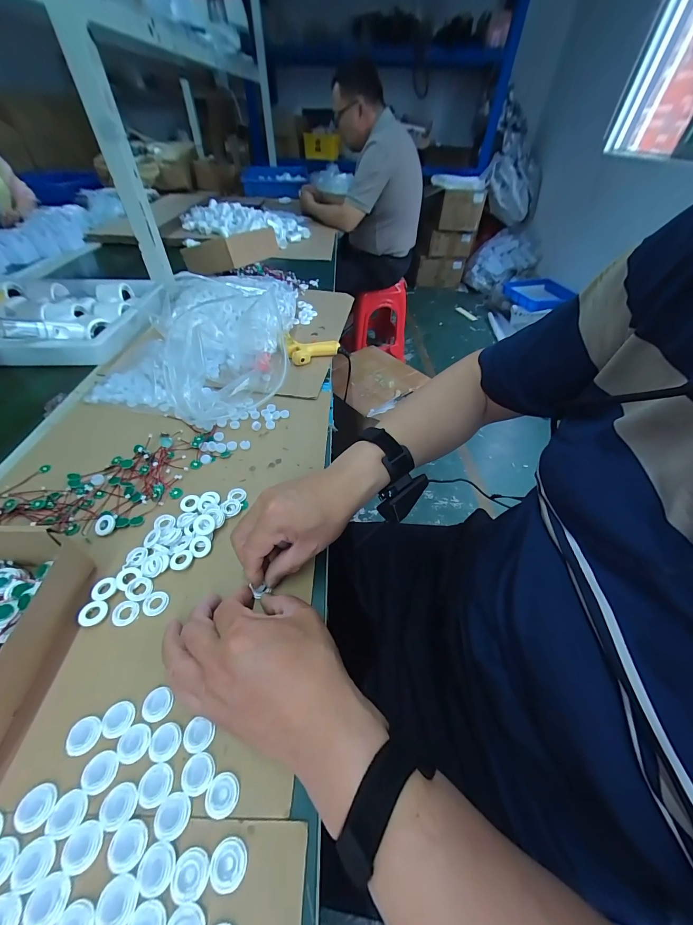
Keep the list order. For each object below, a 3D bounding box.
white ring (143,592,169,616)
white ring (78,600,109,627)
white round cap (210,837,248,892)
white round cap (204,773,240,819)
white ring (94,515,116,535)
[{"bbox_3d":[-0.189,0.139,0.314,0.022,0.004,0.023,2,48,-2],"label":"white ring"},{"bbox_3d":[-0.241,0.143,0.303,0.021,0.006,0.022,2,48,-2],"label":"white ring"},{"bbox_3d":[-0.076,0.260,0.206,0.022,0.004,0.022,2,48,-2],"label":"white round cap"},{"bbox_3d":[-0.089,0.237,0.226,0.022,0.004,0.023,2,48,-2],"label":"white round cap"},{"bbox_3d":[-0.276,0.072,0.364,0.022,0.004,0.022,3,65,-6],"label":"white ring"}]

